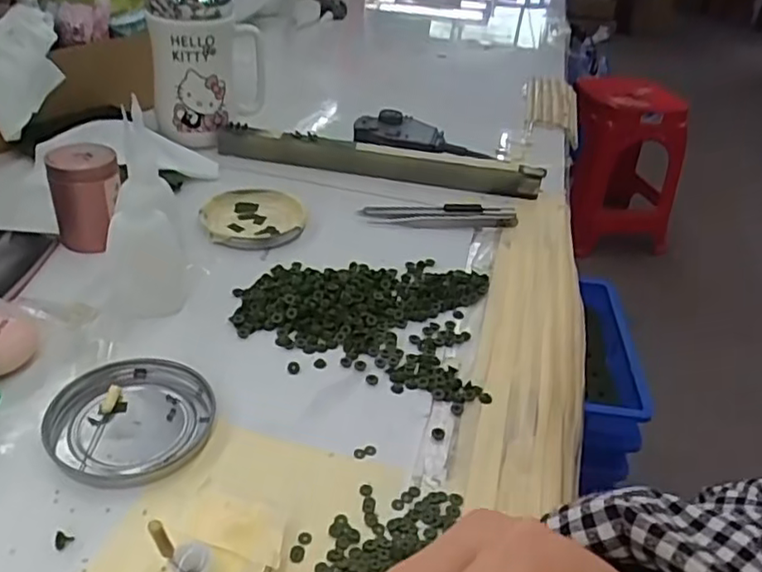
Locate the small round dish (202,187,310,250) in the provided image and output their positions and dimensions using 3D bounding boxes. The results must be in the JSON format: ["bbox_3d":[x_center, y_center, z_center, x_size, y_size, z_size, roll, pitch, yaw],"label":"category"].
[{"bbox_3d":[-0.100,-0.057,0.515,0.077,0.009,0.085,4,35,-4],"label":"small round dish"}]

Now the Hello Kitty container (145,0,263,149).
[{"bbox_3d":[-0.159,-0.203,0.594,0.095,0.137,0.061,2,35,-7],"label":"Hello Kitty container"}]

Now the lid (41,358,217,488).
[{"bbox_3d":[-0.126,0.067,0.329,0.078,0.008,0.077,5,35,-3],"label":"lid"}]

